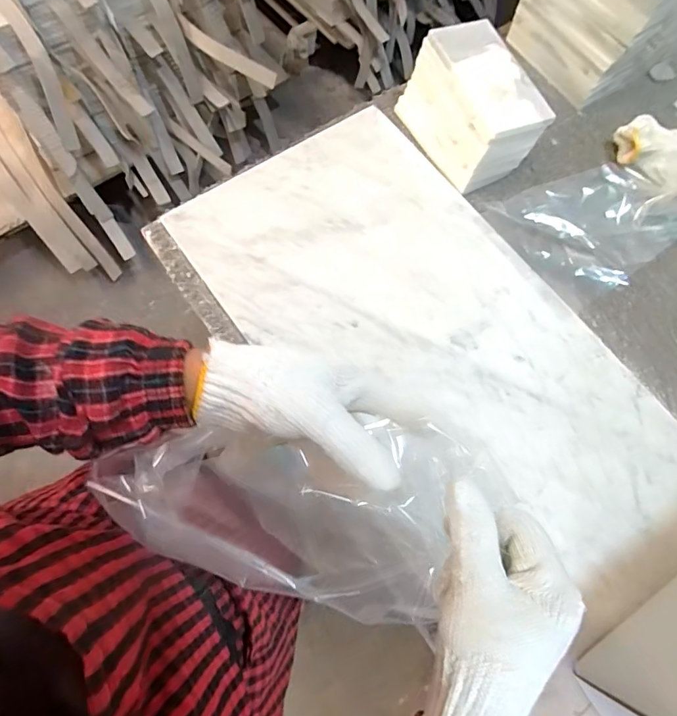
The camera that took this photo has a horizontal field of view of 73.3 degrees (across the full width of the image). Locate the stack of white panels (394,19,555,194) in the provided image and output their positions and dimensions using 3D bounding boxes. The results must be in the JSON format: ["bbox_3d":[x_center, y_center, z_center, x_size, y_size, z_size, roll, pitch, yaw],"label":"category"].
[{"bbox_3d":[0.152,-0.286,0.525,0.093,0.095,0.152,-22,72,-10],"label":"stack of white panels"}]

